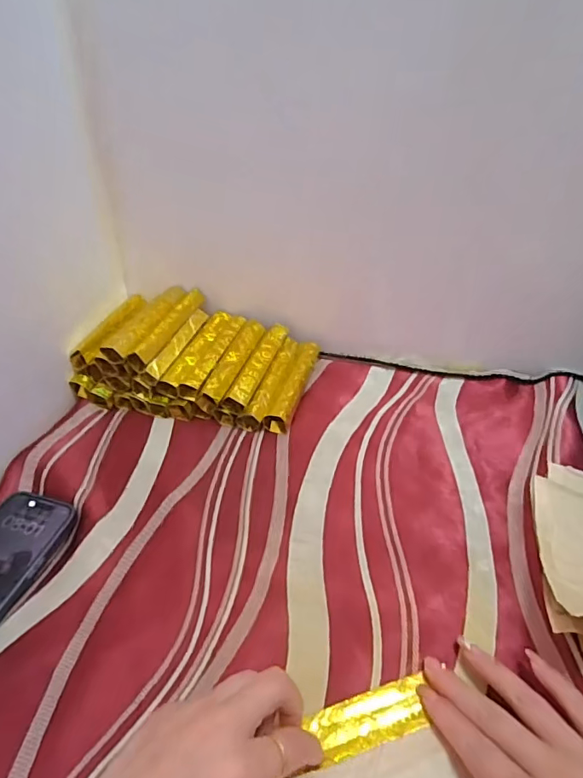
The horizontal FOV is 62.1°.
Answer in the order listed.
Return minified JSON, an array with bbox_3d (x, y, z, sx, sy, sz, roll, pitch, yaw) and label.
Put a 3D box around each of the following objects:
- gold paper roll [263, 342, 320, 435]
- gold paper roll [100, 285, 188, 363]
[{"bbox_3d":[0.004,-0.008,0.524,0.024,0.026,0.135,9,41,17],"label":"gold paper roll"},{"bbox_3d":[-0.157,-0.074,0.535,0.034,0.020,0.130,11,42,19],"label":"gold paper roll"}]

